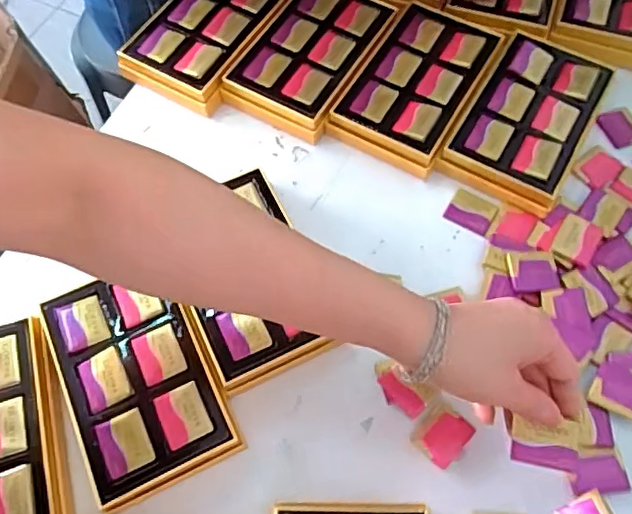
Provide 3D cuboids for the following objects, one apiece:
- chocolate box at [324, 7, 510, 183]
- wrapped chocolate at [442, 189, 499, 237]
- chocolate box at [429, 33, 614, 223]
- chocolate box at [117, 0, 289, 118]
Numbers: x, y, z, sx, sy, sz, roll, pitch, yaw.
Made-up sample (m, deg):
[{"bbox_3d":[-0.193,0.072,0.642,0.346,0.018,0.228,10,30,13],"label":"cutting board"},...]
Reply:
[{"bbox_3d":[0.096,-0.163,0.547,0.102,0.030,0.170,28,68,13],"label":"chocolate box"},{"bbox_3d":[0.134,-0.039,0.502,0.039,0.004,0.032,30,68,14],"label":"wrapped chocolate"},{"bbox_3d":[0.195,-0.128,0.527,0.101,0.032,0.171,28,68,13],"label":"chocolate box"},{"bbox_3d":[-0.108,-0.227,0.582,0.108,0.034,0.166,26,67,12],"label":"chocolate box"}]

